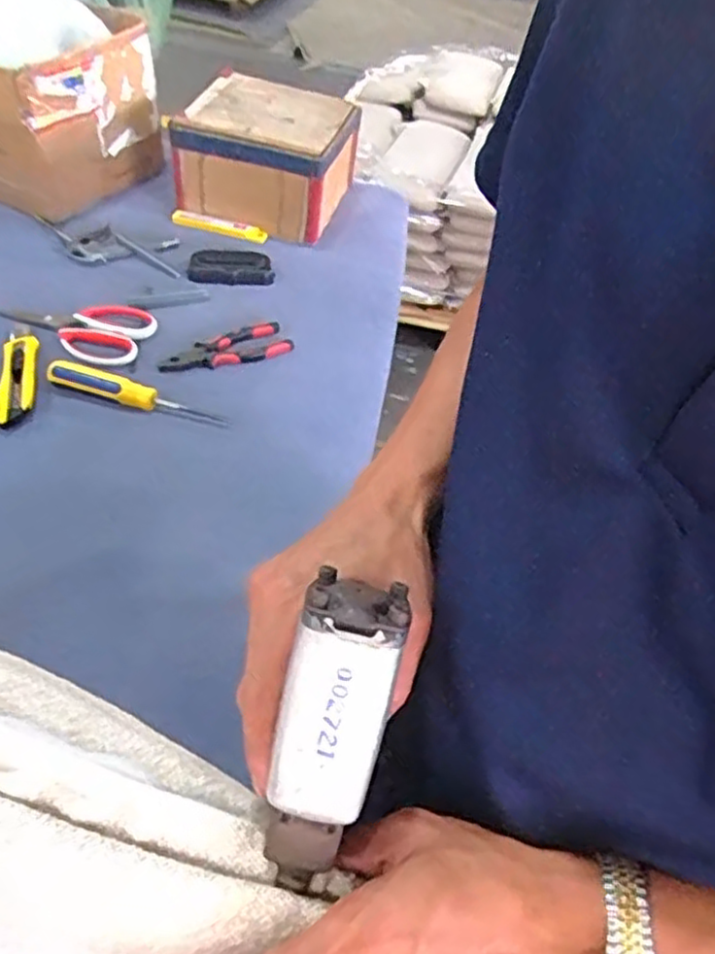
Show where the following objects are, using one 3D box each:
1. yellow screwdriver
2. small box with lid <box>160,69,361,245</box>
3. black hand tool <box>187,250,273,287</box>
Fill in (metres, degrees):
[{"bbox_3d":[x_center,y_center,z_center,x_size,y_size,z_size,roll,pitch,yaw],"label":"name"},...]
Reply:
[{"bbox_3d":[-0.236,-0.084,0.759,0.188,0.037,0.028,17,41,-10],"label":"yellow screwdriver"},{"bbox_3d":[-0.130,-0.467,1.045,0.219,0.147,0.231,13,46,4],"label":"small box with lid"},{"bbox_3d":[-0.170,-0.280,0.949,0.110,0.019,0.068,-5,43,-13],"label":"black hand tool"}]

